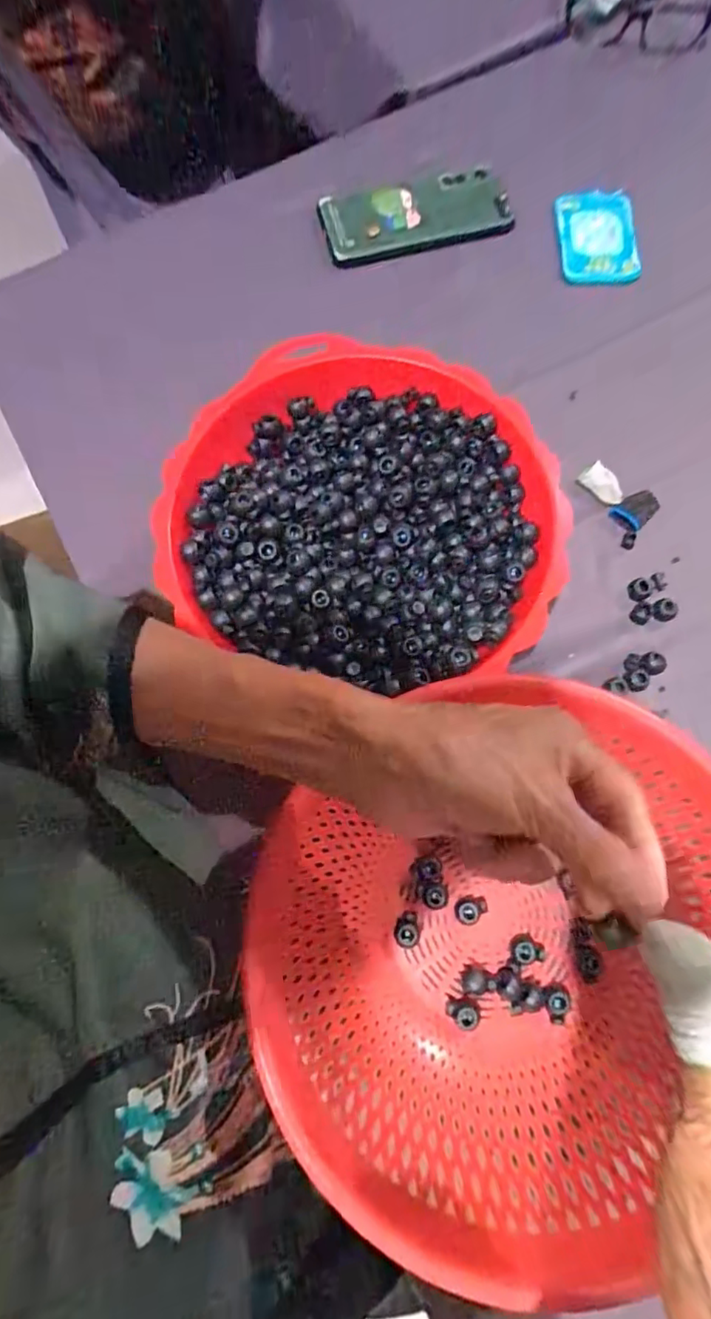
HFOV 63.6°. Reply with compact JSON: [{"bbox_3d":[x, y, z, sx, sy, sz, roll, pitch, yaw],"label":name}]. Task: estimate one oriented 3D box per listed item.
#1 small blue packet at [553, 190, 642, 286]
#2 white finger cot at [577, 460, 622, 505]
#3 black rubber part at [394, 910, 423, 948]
[{"bbox_3d":[0.206,-0.360,0.490,0.069,0.007,0.085,-3,86,-3],"label":"small blue packet"},{"bbox_3d":[0.183,-0.131,0.422,0.033,0.013,0.019,36,78,11],"label":"white finger cot"},{"bbox_3d":[0.032,0.165,0.349,0.016,0.009,0.019,-11,74,-1],"label":"black rubber part"}]

